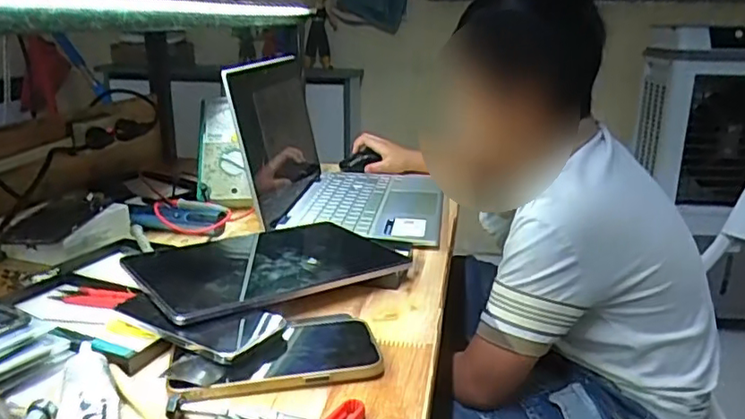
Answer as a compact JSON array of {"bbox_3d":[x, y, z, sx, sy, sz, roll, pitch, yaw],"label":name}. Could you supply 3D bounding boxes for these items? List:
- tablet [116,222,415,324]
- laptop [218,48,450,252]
[{"bbox_3d":[-0.105,0.053,0.625,0.257,0.010,0.173,-10,22,-33],"label":"tablet"},{"bbox_3d":[-0.046,-0.113,0.925,0.274,0.219,0.453,1,17,2],"label":"laptop"}]

